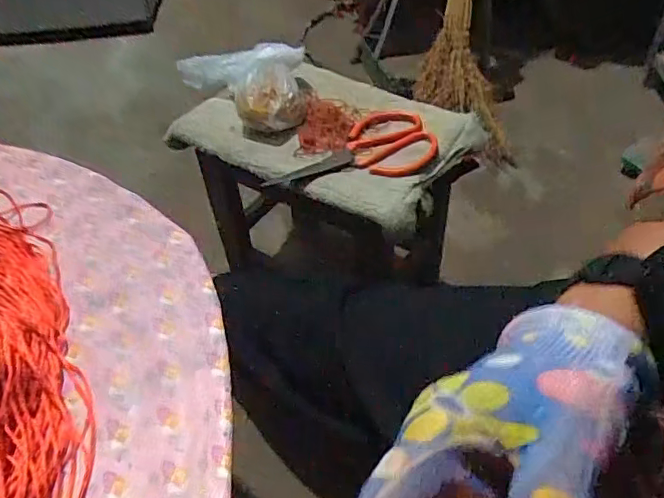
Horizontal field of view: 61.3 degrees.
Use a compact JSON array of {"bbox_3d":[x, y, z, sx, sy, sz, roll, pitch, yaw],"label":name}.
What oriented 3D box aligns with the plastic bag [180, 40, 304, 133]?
[{"bbox_3d":[-0.101,-0.225,0.718,0.110,0.063,0.202,-35,55,-24],"label":"plastic bag"}]

